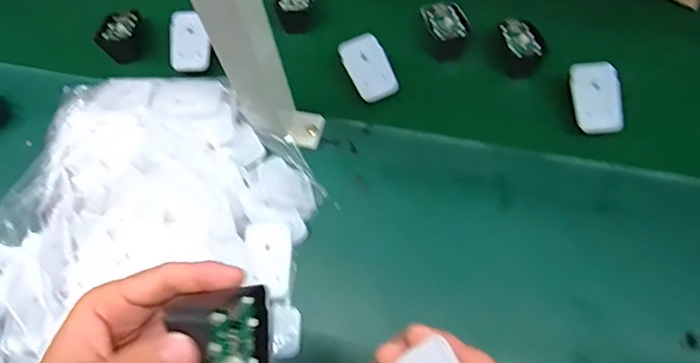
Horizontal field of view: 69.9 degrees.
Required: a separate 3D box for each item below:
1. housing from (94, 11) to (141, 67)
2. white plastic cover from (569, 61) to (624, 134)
[{"bbox_3d":[-0.274,-0.176,0.609,0.061,0.031,0.049,-41,70,-13],"label":"housing"},{"bbox_3d":[0.251,-0.086,0.510,0.045,0.007,0.073,-4,83,10],"label":"white plastic cover"}]

